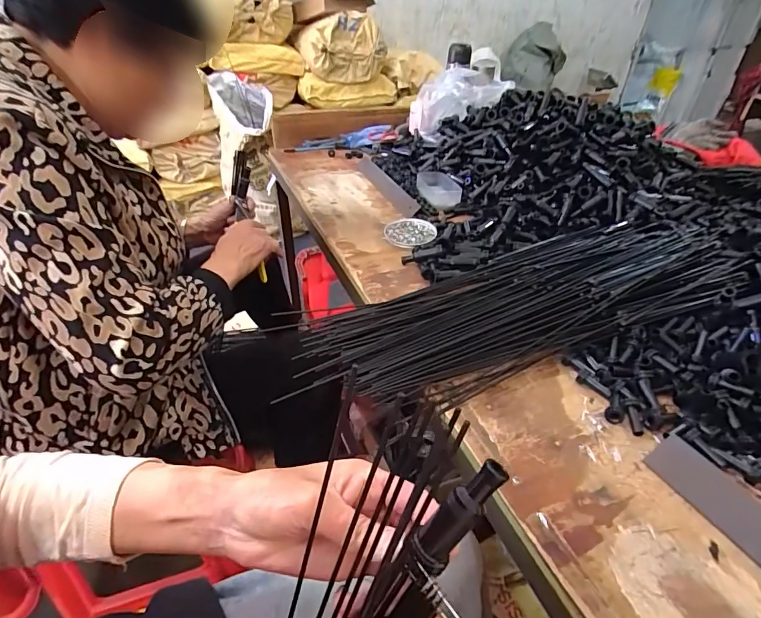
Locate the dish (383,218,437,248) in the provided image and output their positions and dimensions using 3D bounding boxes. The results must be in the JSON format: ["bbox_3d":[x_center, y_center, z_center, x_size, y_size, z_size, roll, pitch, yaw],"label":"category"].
[{"bbox_3d":[0.051,-0.137,0.775,0.095,0.017,0.088,1,36,-1],"label":"dish"}]

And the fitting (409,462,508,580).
[{"bbox_3d":[0.040,0.105,0.219,0.016,0.068,0.017,21,16,-46],"label":"fitting"}]

